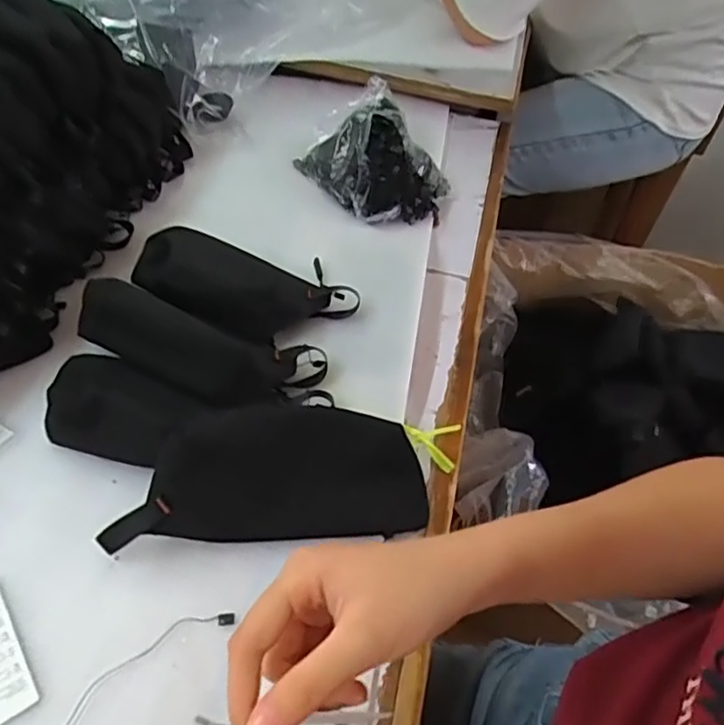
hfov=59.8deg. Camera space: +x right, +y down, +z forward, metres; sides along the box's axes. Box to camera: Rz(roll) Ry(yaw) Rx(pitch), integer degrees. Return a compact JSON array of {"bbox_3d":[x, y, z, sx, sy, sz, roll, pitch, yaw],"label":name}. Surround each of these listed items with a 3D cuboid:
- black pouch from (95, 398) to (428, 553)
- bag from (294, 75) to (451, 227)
[{"bbox_3d":[-0.063,0.079,0.445,0.211,0.020,0.096,-1,87,-9],"label":"black pouch"},{"bbox_3d":[0.018,-0.227,0.701,0.125,0.066,0.168,-30,59,-28],"label":"bag"}]

